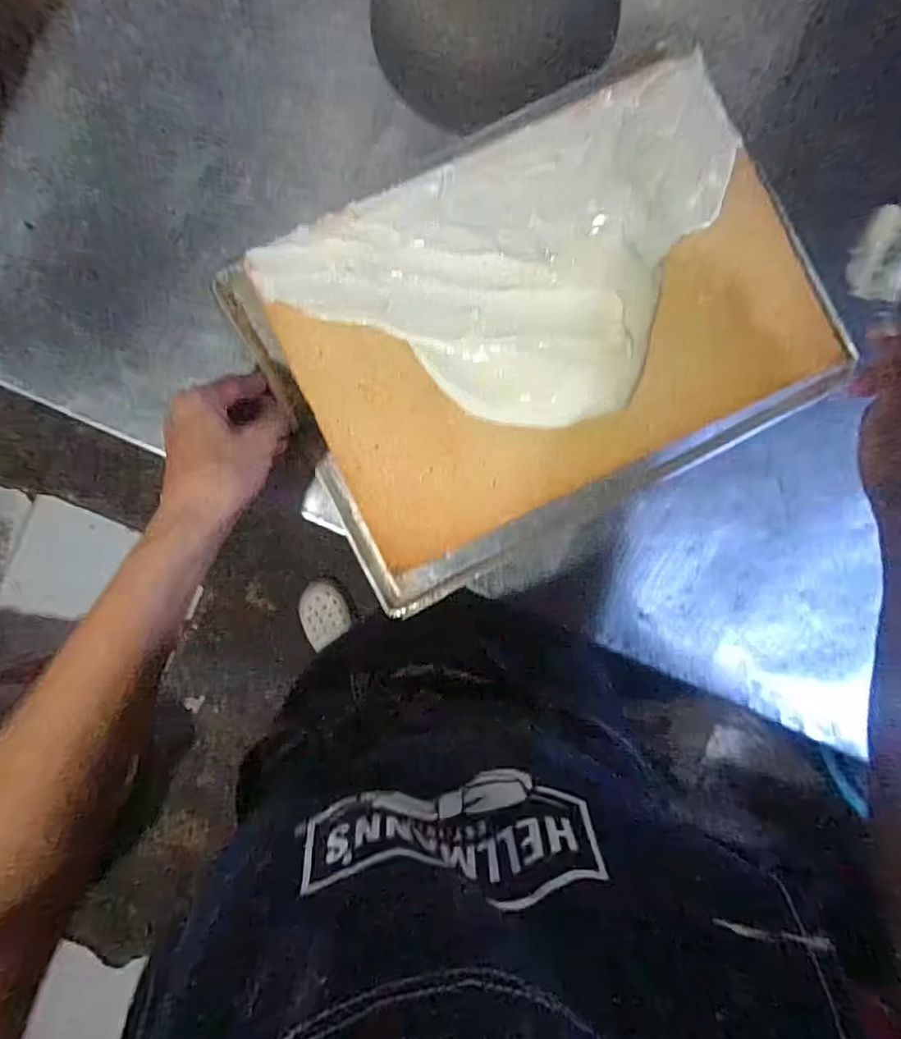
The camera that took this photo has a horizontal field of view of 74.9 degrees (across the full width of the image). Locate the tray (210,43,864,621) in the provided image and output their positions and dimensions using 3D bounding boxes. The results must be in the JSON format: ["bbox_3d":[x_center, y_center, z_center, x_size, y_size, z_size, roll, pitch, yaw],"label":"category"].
[{"bbox_3d":[0.066,-0.150,0.469,0.411,0.052,0.308,-28,95,-3],"label":"tray"}]

